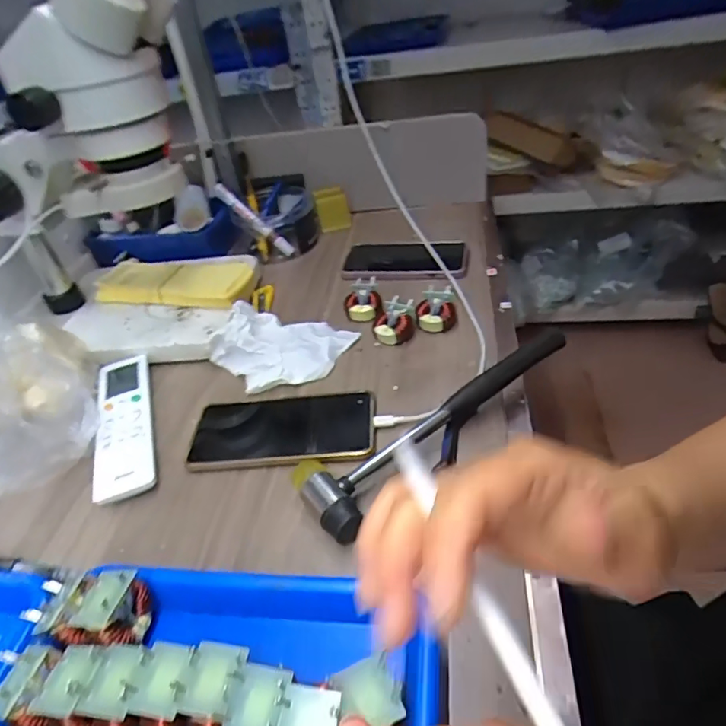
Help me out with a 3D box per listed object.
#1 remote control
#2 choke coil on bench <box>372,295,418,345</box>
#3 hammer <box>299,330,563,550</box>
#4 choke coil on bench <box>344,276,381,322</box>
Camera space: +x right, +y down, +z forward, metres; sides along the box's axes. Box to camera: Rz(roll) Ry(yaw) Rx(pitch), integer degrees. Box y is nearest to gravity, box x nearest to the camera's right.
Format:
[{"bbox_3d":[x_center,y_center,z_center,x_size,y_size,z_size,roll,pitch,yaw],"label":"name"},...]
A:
[{"bbox_3d":[-0.226,0.052,0.495,0.049,0.015,0.191,-18,39,-11],"label":"remote control"},{"bbox_3d":[0.033,-0.044,0.559,0.045,0.032,0.043,-5,39,5],"label":"choke coil on bench"},{"bbox_3d":[0.065,0.041,0.435,0.266,0.048,0.061,-33,45,-28],"label":"hammer"},{"bbox_3d":[-0.001,-0.074,0.597,0.040,0.031,0.039,-8,38,2],"label":"choke coil on bench"}]

